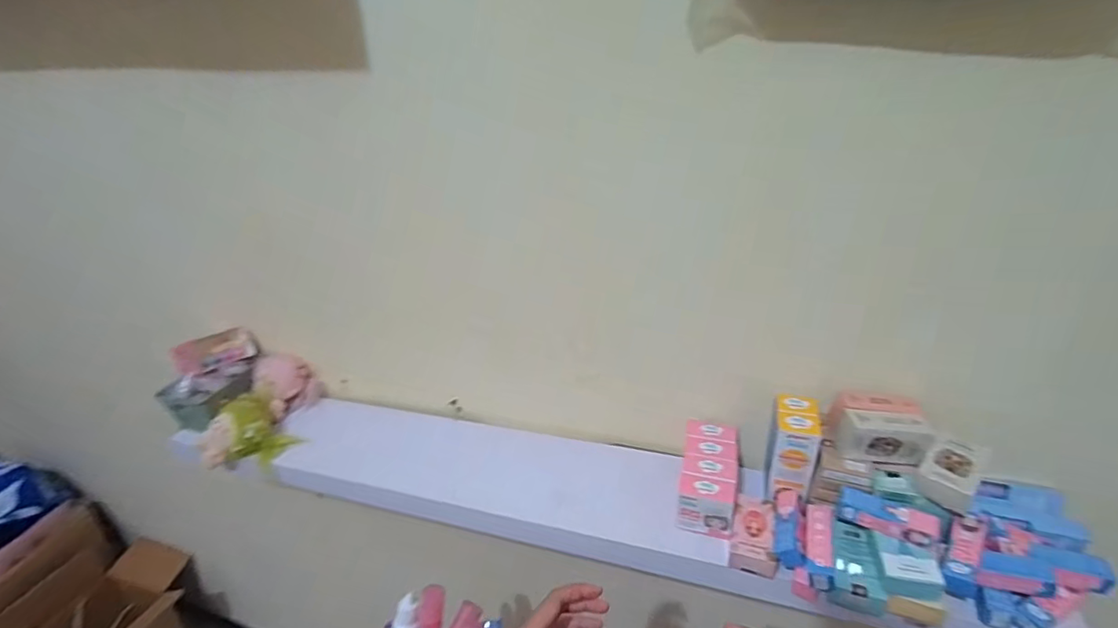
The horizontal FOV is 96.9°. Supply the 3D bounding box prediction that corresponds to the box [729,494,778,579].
[{"bbox_3d":[0.218,0.245,0.551,0.045,0.028,0.090,11,29,21],"label":"box"}]

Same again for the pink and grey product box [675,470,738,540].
[{"bbox_3d":[0.170,0.222,0.571,0.063,0.056,0.039,9,29,17],"label":"pink and grey product box"}]

